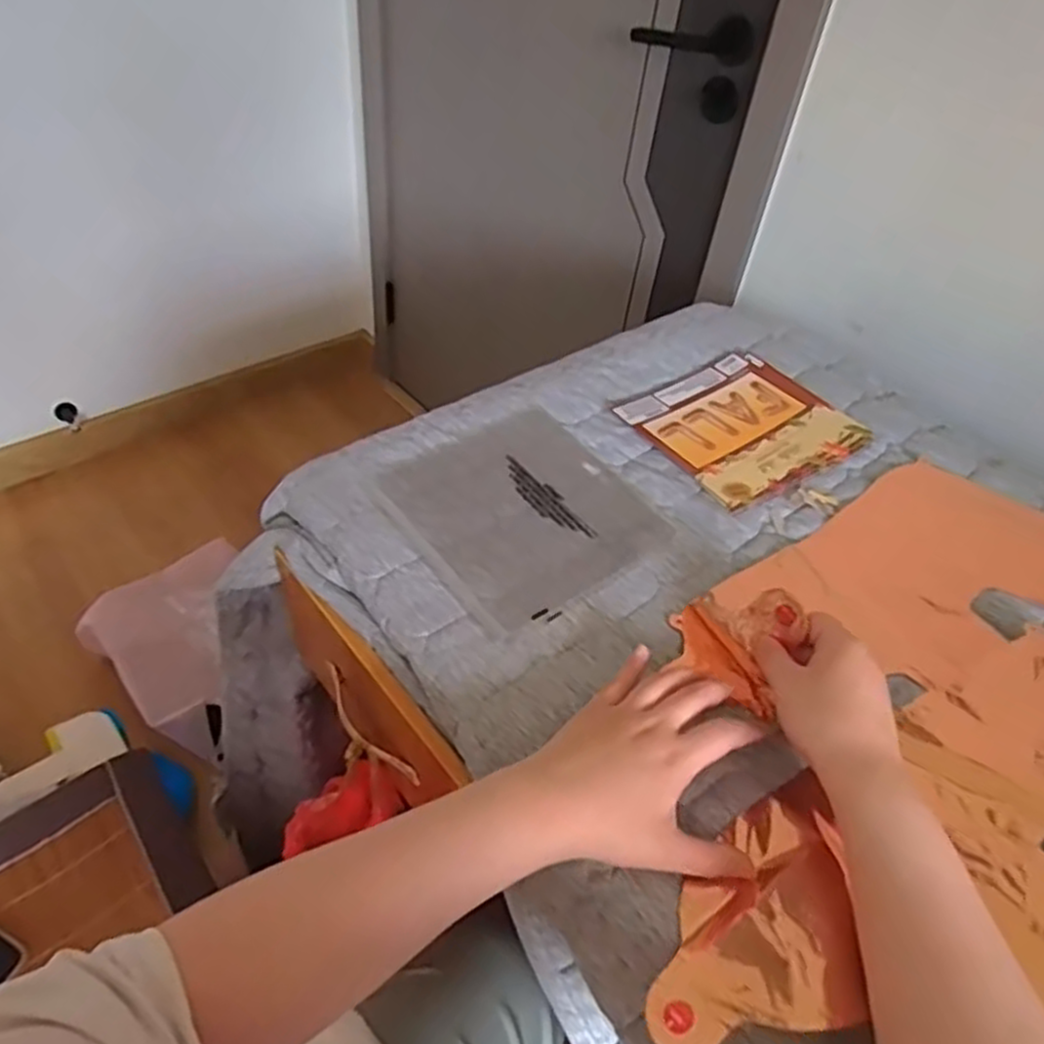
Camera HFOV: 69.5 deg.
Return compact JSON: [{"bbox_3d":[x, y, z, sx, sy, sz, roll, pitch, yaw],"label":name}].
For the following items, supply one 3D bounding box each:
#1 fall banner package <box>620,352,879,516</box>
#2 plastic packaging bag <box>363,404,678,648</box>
[{"bbox_3d":[0.218,-0.098,0.747,0.194,0.012,0.172,-25,54,-28],"label":"fall banner package"},{"bbox_3d":[0.001,-0.011,0.644,0.198,0.010,0.206,-26,54,-29],"label":"plastic packaging bag"}]

